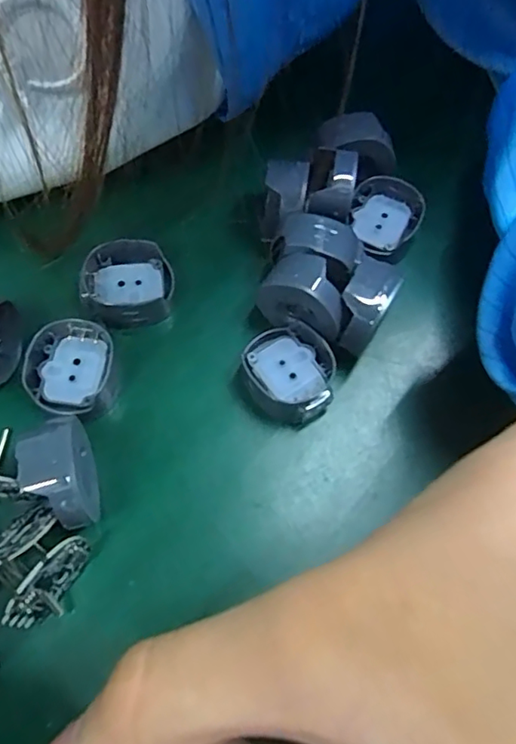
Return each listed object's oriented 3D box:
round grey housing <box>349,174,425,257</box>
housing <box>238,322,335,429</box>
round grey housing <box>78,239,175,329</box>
[{"bbox_3d":[0.044,-0.053,0.189,0.024,0.012,0.027,14,66,4],"label":"round grey housing"},{"bbox_3d":[0.009,0.001,0.167,0.029,0.013,0.027,1,65,-2],"label":"housing"},{"bbox_3d":[-0.042,-0.029,0.178,0.028,0.012,0.031,-11,67,-8],"label":"round grey housing"}]

